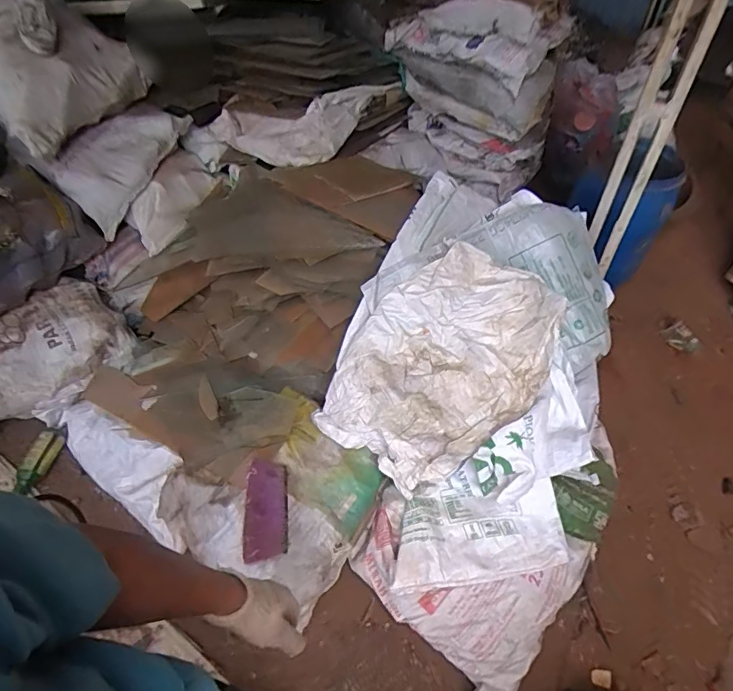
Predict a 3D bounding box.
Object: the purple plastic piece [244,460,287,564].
[{"bbox_3d":[-0.258,0.416,1.242,0.103,0.042,0.271,-3,45,-5],"label":"purple plastic piece"}]

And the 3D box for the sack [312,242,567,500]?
[{"bbox_3d":[0.201,0.052,1.326,0.491,0.138,0.672,33,84,15],"label":"sack"}]

